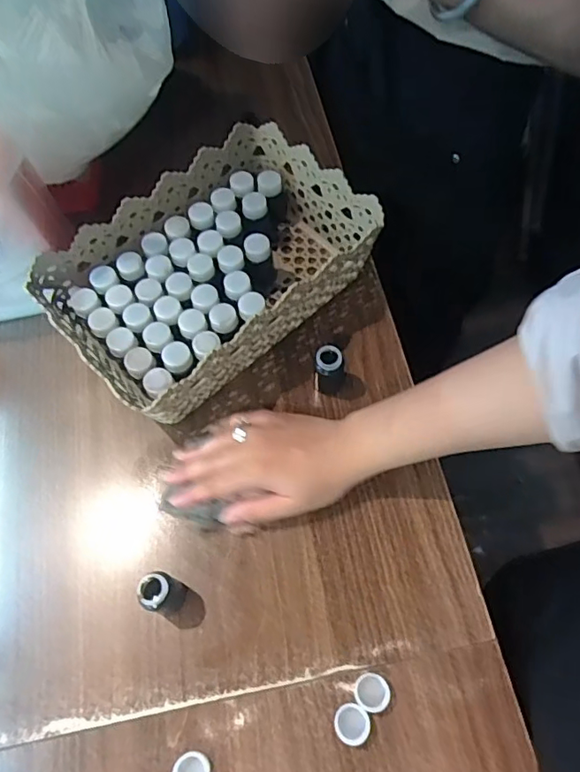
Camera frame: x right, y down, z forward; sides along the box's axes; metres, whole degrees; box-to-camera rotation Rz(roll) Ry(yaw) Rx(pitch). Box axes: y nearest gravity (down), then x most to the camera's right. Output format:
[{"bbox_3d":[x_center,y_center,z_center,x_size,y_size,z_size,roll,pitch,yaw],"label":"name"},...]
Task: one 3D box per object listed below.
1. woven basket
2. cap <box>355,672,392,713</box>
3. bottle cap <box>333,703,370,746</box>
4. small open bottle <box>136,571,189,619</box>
[{"bbox_3d":[-0.075,-0.112,0.550,0.294,0.086,0.197,-40,69,-15],"label":"woven basket"},{"bbox_3d":[0.063,0.234,0.418,0.026,0.010,0.025,-1,65,3],"label":"cap"},{"bbox_3d":[0.046,0.253,0.409,0.026,0.010,0.026,-1,65,3],"label":"bottle cap"},{"bbox_3d":[-0.101,0.165,0.432,0.026,0.058,0.028,-1,65,3],"label":"small open bottle"}]

